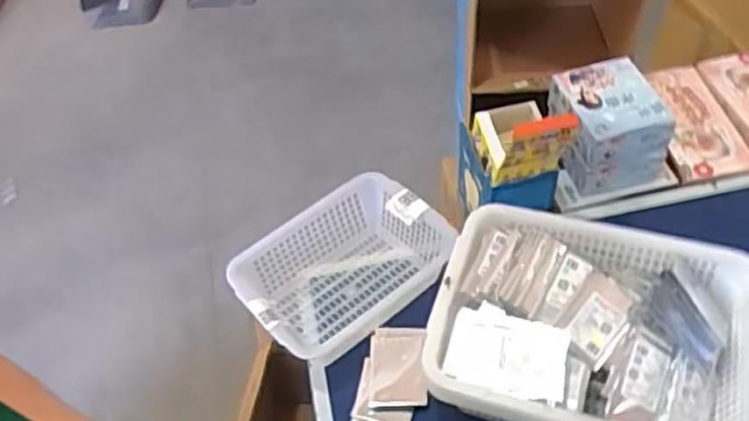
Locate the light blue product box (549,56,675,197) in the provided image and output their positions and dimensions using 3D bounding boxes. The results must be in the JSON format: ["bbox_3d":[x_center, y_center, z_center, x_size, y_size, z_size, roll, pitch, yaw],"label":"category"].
[{"bbox_3d":[0.337,-0.124,1.034,0.131,0.127,0.142,-15,49,-7],"label":"light blue product box"}]

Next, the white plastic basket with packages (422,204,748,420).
[{"bbox_3d":[0.251,0.151,0.811,0.346,0.130,0.273,11,53,16],"label":"white plastic basket with packages"}]

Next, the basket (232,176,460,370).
[{"bbox_3d":[-0.040,0.083,0.940,0.273,0.087,0.192,-34,54,-22],"label":"basket"}]

